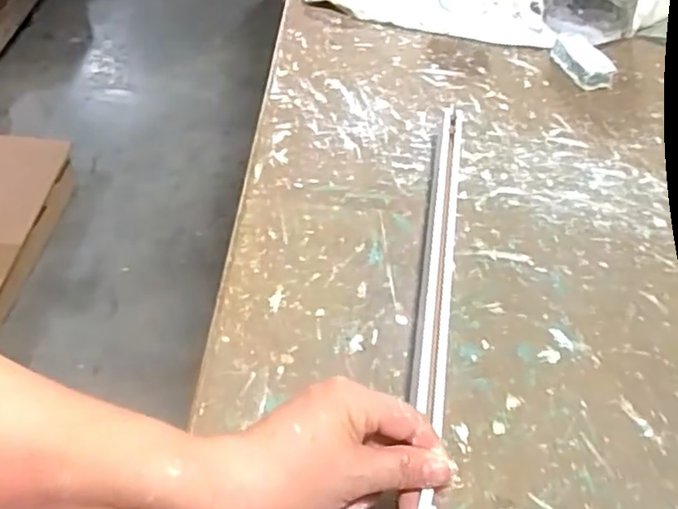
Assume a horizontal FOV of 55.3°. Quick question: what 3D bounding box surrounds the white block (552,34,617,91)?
[{"bbox_3d":[0.264,-0.210,0.706,0.042,0.021,0.076,-18,53,-20],"label":"white block"}]

